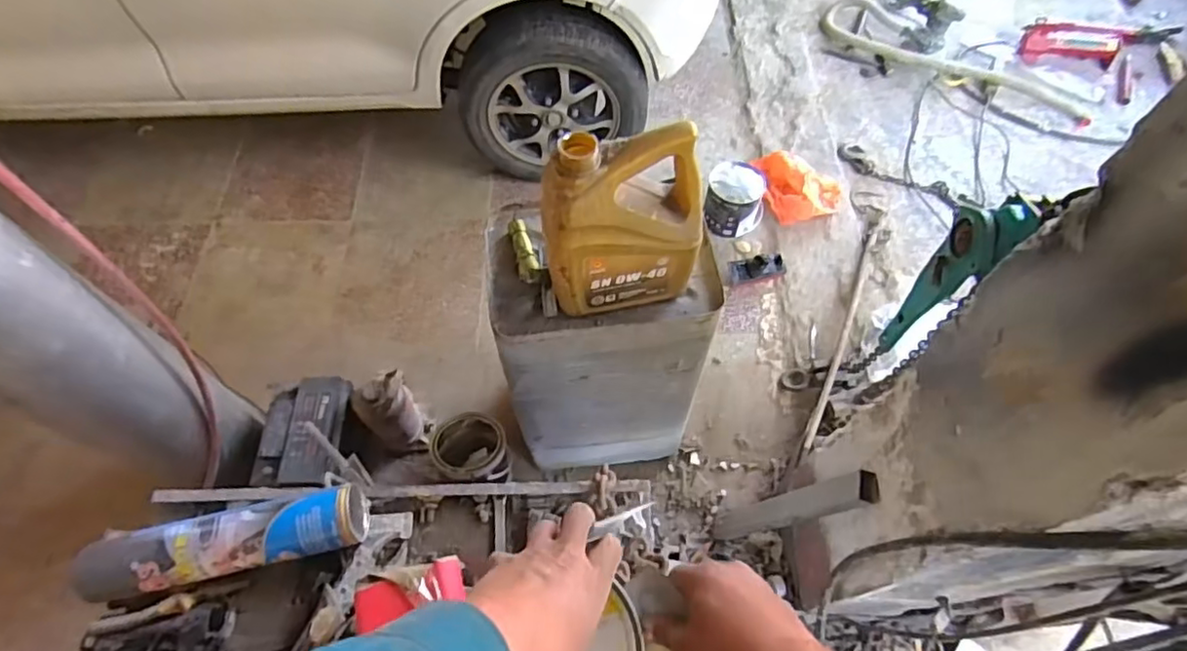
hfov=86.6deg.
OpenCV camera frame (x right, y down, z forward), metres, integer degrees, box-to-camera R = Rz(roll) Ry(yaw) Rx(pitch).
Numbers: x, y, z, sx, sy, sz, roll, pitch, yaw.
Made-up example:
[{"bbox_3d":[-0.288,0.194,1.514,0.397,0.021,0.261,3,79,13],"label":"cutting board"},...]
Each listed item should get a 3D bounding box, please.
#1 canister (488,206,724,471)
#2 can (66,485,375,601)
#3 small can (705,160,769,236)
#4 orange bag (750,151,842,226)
[{"bbox_3d":[0.017,0.045,1.222,0.361,0.540,0.275,-3,61,-2],"label":"canister"},{"bbox_3d":[-0.392,0.229,0.666,0.281,0.057,0.071,-10,61,-5],"label":"can"},{"bbox_3d":[0.402,-0.351,1.782,0.166,0.148,0.163,0,60,1],"label":"small can"},{"bbox_3d":[0.604,-0.412,1.840,0.238,0.084,0.244,2,60,2],"label":"orange bag"}]

